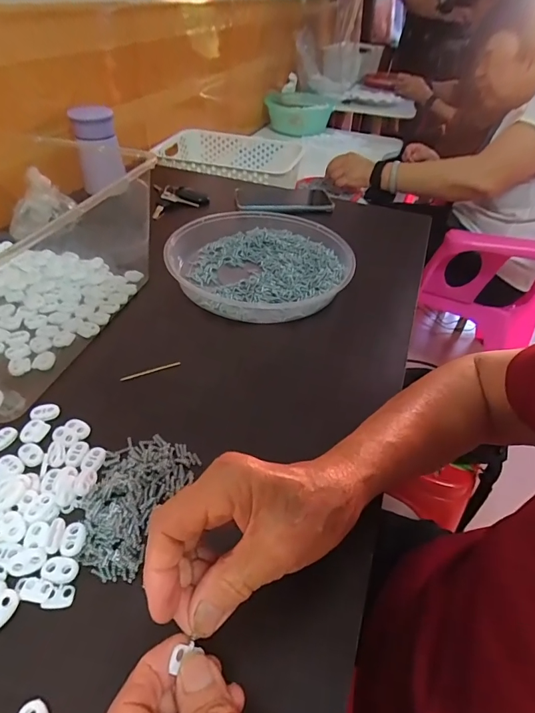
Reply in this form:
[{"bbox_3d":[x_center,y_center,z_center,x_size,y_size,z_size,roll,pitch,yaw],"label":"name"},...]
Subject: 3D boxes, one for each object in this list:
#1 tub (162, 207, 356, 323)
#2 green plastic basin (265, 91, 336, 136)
[{"bbox_3d":[-0.011,-0.132,0.532,0.221,0.048,0.224,3,43,-3],"label":"tub"},{"bbox_3d":[0.115,-0.872,1.463,0.245,0.092,0.306,7,43,2],"label":"green plastic basin"}]

